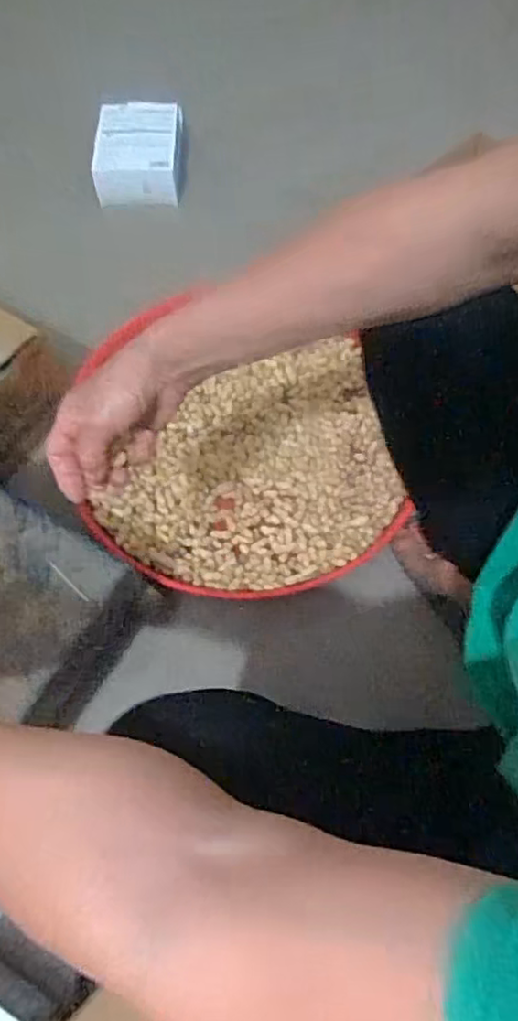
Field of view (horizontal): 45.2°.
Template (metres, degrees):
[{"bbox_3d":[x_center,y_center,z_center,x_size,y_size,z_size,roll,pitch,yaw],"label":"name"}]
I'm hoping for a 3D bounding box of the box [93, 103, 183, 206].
[{"bbox_3d":[-0.215,-0.641,1.112,0.154,0.069,0.180,-3,65,-1],"label":"box"}]

